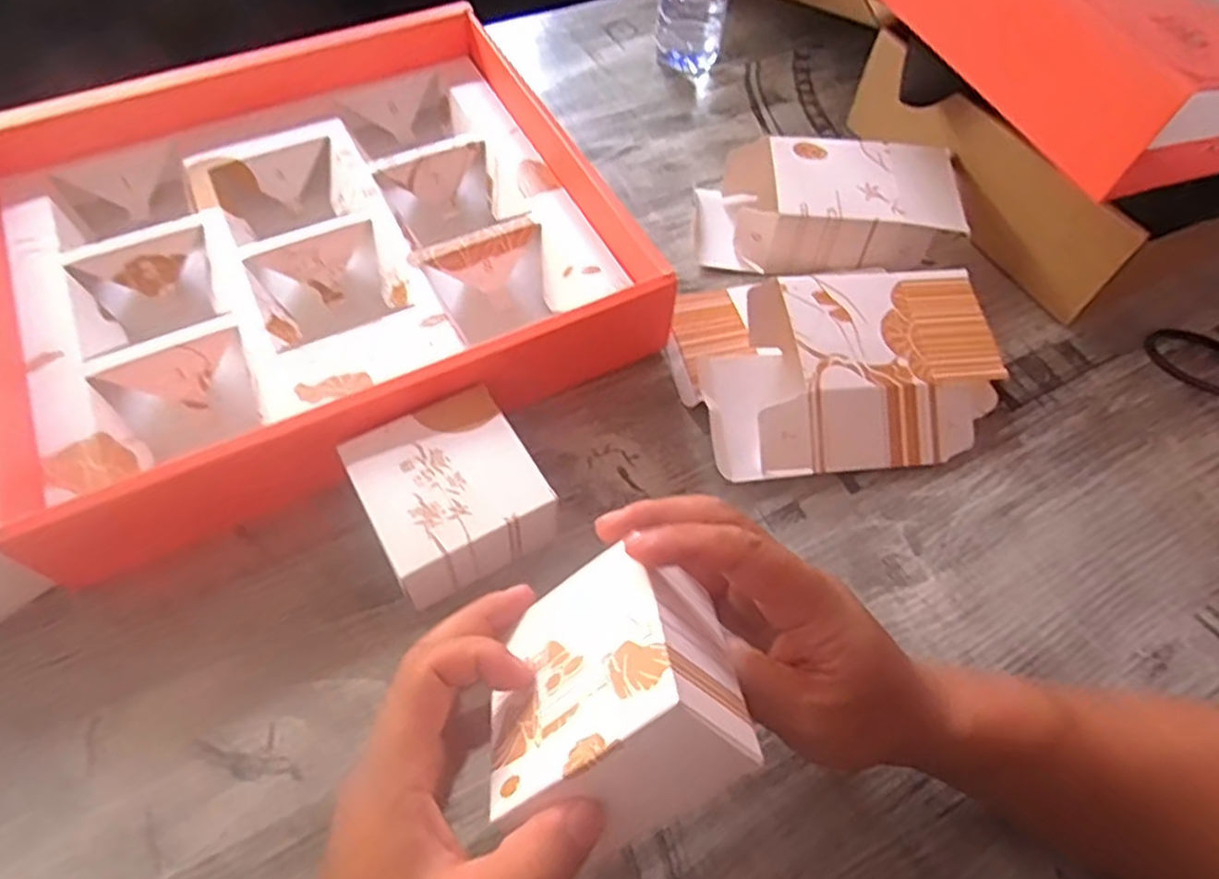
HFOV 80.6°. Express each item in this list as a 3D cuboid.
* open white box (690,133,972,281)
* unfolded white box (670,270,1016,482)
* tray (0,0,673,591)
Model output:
[{"bbox_3d":[0.158,-0.168,0.526,0.181,0.053,0.090,4,59,-1],"label":"open white box"},{"bbox_3d":[0.147,-0.050,0.465,0.204,0.044,0.143,-5,59,-6],"label":"unfolded white box"},{"bbox_3d":[-0.207,-0.141,0.487,0.364,0.069,0.364,-24,63,-16],"label":"tray"}]

